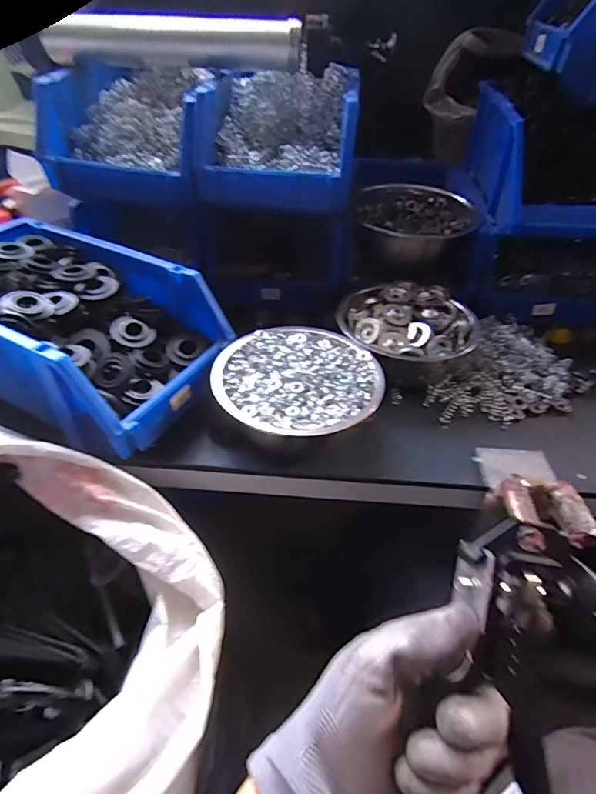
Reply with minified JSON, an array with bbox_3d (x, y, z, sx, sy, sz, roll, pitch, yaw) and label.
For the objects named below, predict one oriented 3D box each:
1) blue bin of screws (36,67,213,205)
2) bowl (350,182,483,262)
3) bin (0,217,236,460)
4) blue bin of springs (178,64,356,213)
[{"bbox_3d":[-0.227,-0.359,0.610,0.197,0.134,0.177,5,43,3],"label":"blue bin of screws"},{"bbox_3d":[0.180,-0.269,0.700,0.174,0.074,0.179,1,43,-1],"label":"bowl"},{"bbox_3d":[-0.265,-0.085,0.522,0.324,0.118,0.195,22,46,19],"label":"bin"},{"bbox_3d":[-0.031,-0.359,0.618,0.207,0.125,0.214,3,43,0],"label":"blue bin of springs"}]

